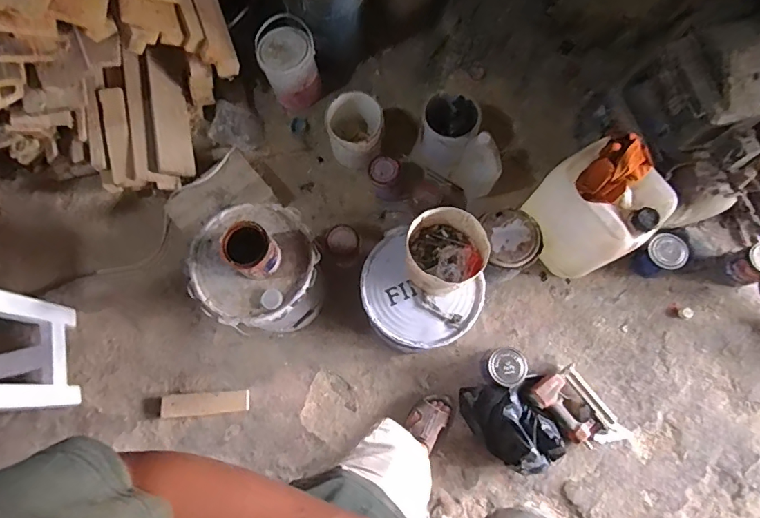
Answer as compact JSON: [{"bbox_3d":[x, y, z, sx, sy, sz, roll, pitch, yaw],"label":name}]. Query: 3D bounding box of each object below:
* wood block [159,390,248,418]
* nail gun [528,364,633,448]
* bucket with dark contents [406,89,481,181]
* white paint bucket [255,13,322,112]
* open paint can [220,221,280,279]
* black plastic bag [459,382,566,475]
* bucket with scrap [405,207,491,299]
[{"bbox_3d":[-0.532,0.443,1.396,0.265,0.020,0.059,-6,72,0],"label":"wood block"},{"bbox_3d":[0.588,0.452,1.355,0.182,0.069,0.285,-34,75,-9],"label":"nail gun"},{"bbox_3d":[0.217,-0.410,1.521,0.177,0.259,0.149,32,76,11],"label":"bucket with dark contents"},{"bbox_3d":[-0.306,-0.667,1.542,0.176,0.201,0.219,-19,75,-3],"label":"white paint bucket"},{"bbox_3d":[-0.299,-0.015,1.065,0.108,0.140,0.100,-1,75,2],"label":"open paint can"},{"bbox_3d":[0.382,0.483,1.327,0.331,0.105,0.184,38,77,12],"label":"black plastic bag"},{"bbox_3d":[0.150,-0.013,1.059,0.177,0.105,0.185,-1,75,2],"label":"bucket with scrap"}]

